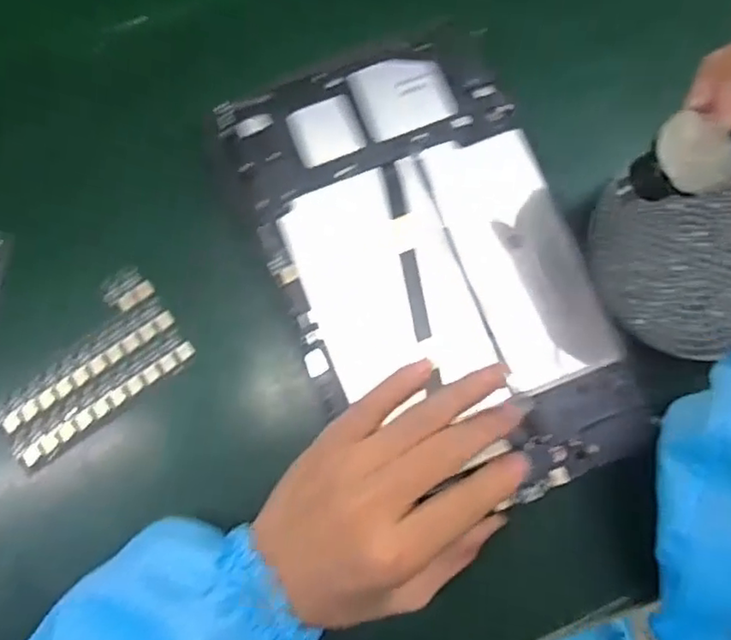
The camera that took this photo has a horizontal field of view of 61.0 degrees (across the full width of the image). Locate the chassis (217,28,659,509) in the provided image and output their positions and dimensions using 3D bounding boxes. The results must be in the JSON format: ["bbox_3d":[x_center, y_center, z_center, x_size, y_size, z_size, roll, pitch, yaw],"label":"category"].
[{"bbox_3d":[0.032,-0.026,0.312,0.142,0.011,0.235,-22,83,-2],"label":"chassis"}]

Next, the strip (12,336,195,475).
[{"bbox_3d":[-0.133,0.041,0.315,0.098,0.005,0.017,-35,81,-7],"label":"strip"}]

